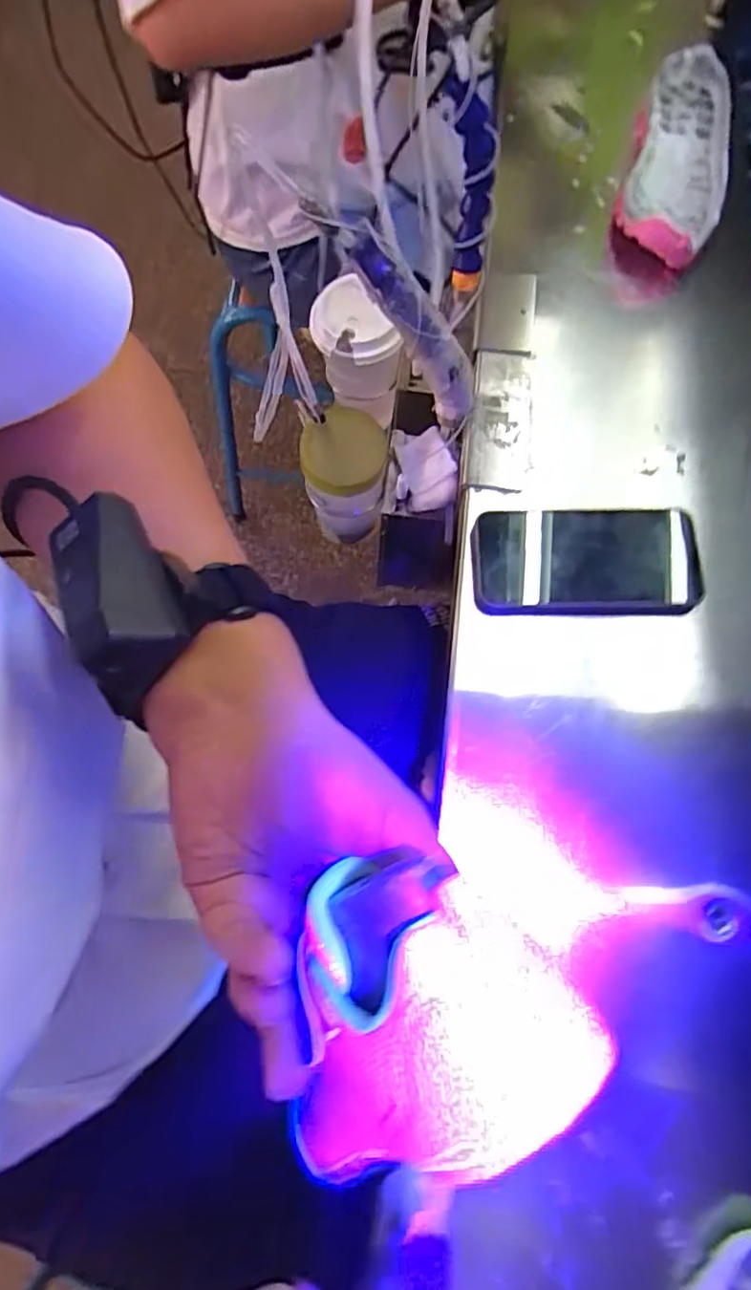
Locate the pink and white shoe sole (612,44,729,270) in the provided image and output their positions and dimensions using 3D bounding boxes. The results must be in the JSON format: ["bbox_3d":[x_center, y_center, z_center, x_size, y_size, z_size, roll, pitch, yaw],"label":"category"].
[{"bbox_3d":[0.282,-0.447,0.585,0.085,0.062,0.248,16,70,9],"label":"pink and white shoe sole"}]

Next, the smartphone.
[{"bbox_3d":[0.154,-0.063,0.454,0.162,0.018,0.077,-2,68,2],"label":"smartphone"}]

